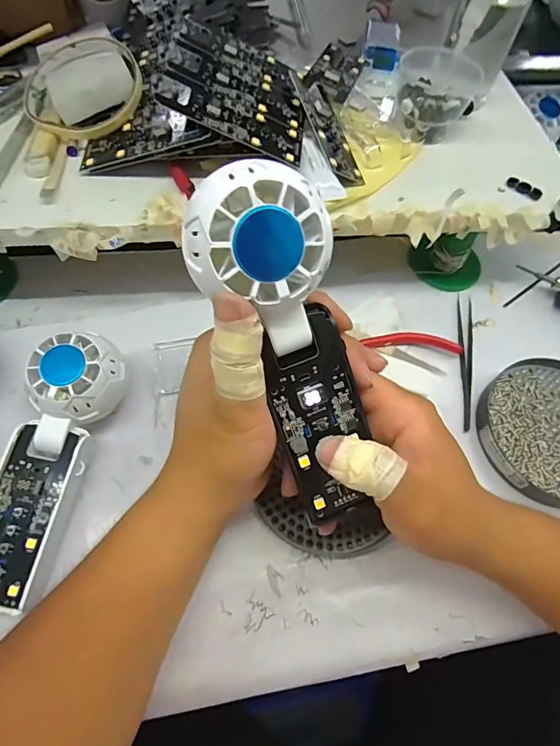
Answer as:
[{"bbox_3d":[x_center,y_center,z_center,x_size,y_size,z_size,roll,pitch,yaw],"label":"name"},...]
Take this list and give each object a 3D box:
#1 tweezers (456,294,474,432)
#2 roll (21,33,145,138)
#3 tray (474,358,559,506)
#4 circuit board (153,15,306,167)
[{"bbox_3d":[0.158,-0.014,0.363,0.014,0.004,0.130,12,62,1],"label":"tweezers"},{"bbox_3d":[-0.145,-0.211,0.317,0.090,0.009,0.073,6,90,7],"label":"roll"},{"bbox_3d":[0.213,0.043,0.333,0.113,0.017,0.111,2,62,-4],"label":"tray"},{"bbox_3d":[-0.030,-0.206,0.308,0.100,0.005,0.115,9,62,-22],"label":"circuit board"}]

